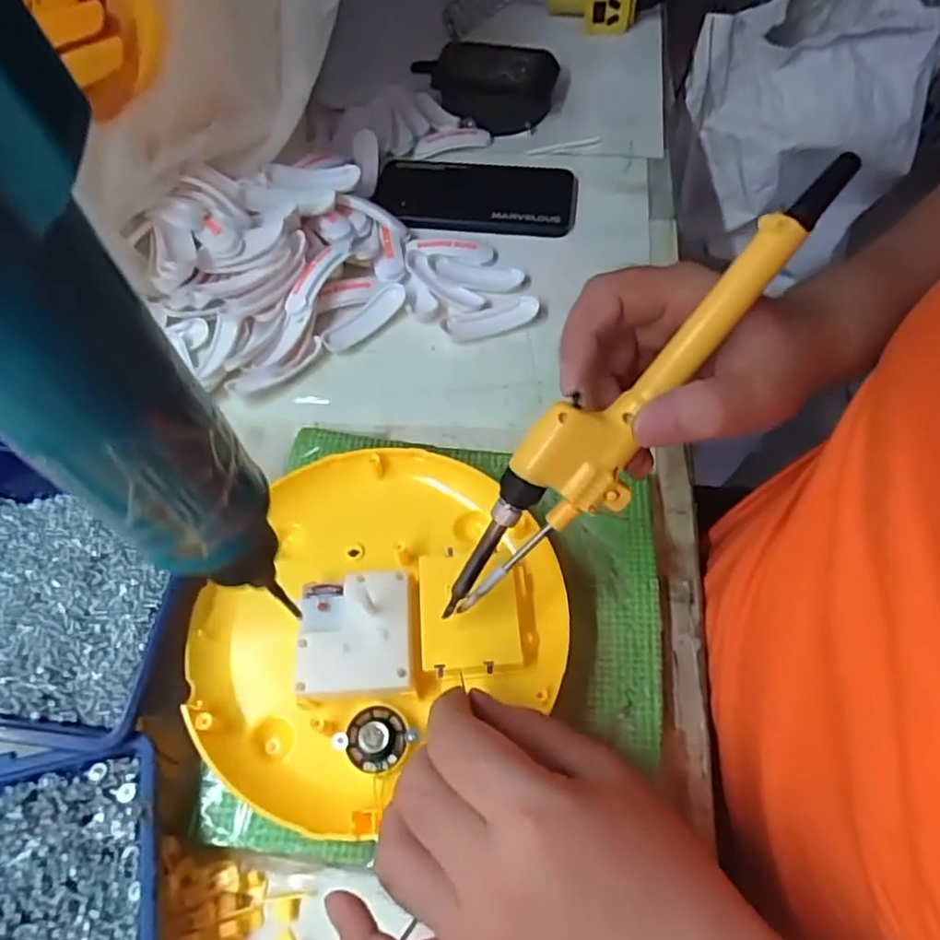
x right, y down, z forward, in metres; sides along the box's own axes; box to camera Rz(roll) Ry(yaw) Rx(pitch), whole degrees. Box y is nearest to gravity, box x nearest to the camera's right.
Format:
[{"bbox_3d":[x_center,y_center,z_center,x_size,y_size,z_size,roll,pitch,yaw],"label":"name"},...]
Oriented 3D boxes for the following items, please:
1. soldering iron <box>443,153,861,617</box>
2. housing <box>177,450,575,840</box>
[{"bbox_3d":[0.064,-0.024,0.260,0.229,0.029,0.040,-49,67,14],"label":"soldering iron"},{"bbox_3d":[-0.052,0.067,0.317,0.176,0.039,0.164,0,61,0],"label":"housing"}]

